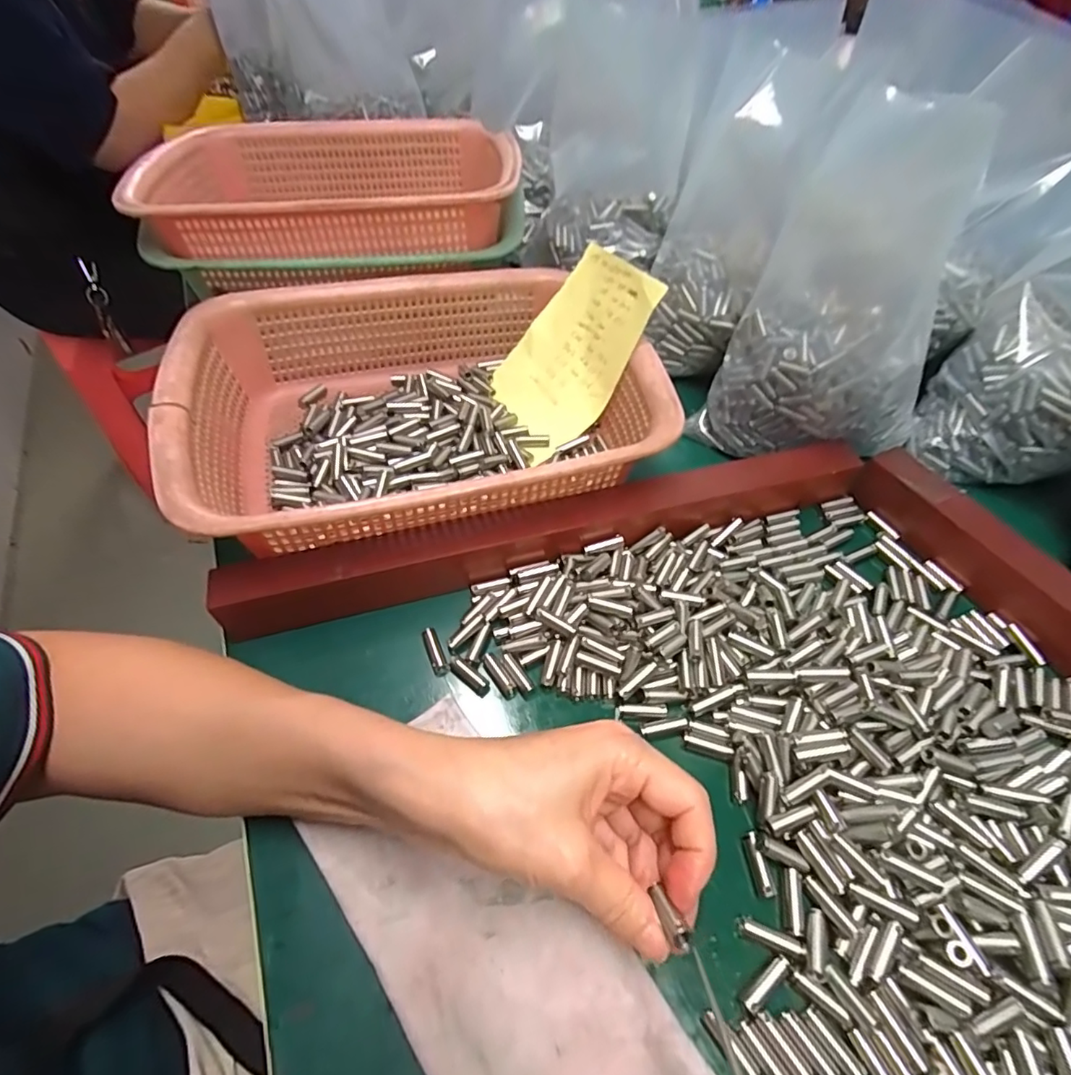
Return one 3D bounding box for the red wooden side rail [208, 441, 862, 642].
[{"bbox_3d":[0.021,-0.008,0.335,0.392,0.041,0.026,-13,54,-10],"label":"red wooden side rail"}]

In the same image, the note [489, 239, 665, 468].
[{"bbox_3d":[0.028,-0.143,0.414,0.130,0.023,0.099,-51,58,19],"label":"note"}]

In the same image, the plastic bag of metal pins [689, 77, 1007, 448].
[{"bbox_3d":[0.199,-0.141,0.351,0.121,0.189,0.099,34,60,23],"label":"plastic bag of metal pins"}]

